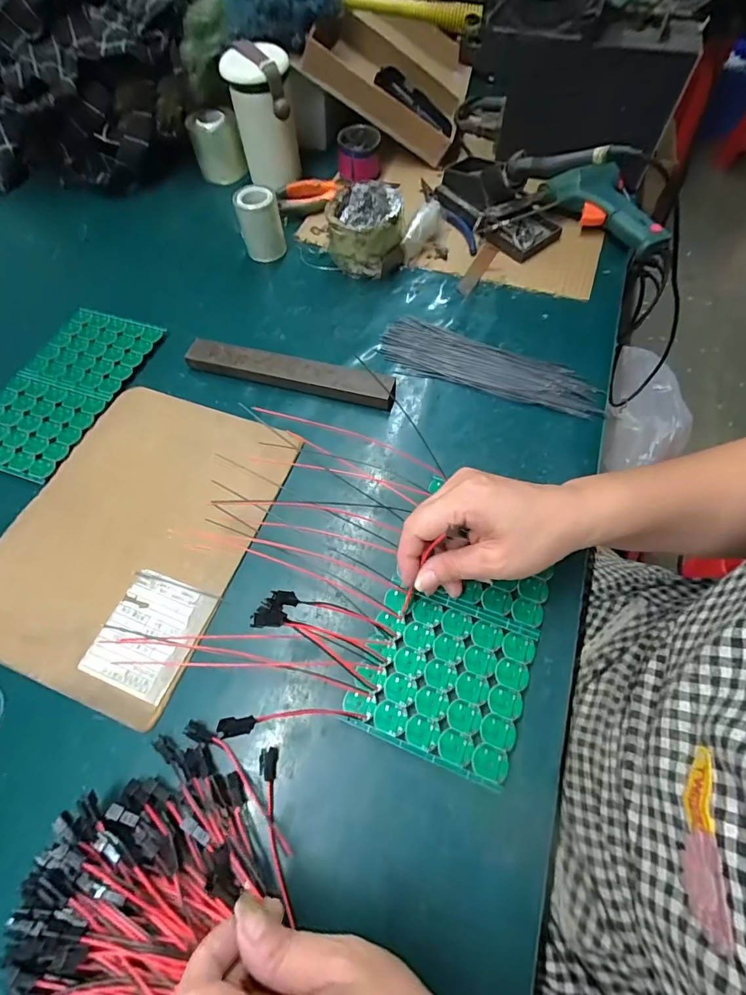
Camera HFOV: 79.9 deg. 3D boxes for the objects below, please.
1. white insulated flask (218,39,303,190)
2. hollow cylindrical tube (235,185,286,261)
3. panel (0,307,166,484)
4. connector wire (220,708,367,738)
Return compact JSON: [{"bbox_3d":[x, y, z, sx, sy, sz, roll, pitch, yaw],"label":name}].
[{"bbox_3d":[-0.133,-0.468,0.553,0.077,0.119,0.079,-12,61,-4],"label":"white insulated flask"},{"bbox_3d":[-0.132,-0.319,0.526,0.048,0.067,0.043,-13,61,-5],"label":"hollow cylindrical tube"},{"bbox_3d":[-0.312,-0.113,0.449,0.114,0.004,0.202,15,63,10],"label":"panel"},{"bbox_3d":[-0.042,0.128,0.258,0.008,0.100,0.009,-31,55,32],"label":"connector wire"}]

